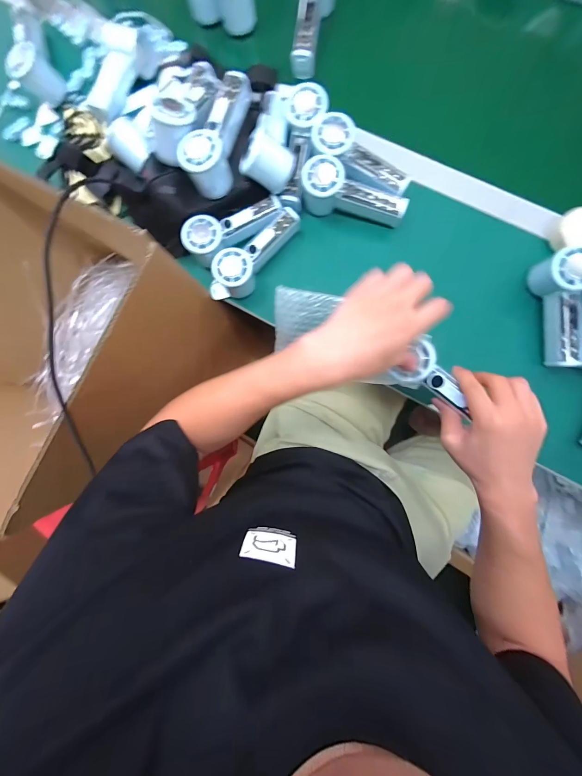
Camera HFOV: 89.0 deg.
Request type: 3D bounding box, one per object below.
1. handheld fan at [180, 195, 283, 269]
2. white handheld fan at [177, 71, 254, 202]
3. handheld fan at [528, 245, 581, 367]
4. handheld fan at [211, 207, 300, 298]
[{"bbox_3d":[-0.086,-0.245,0.453,0.153,0.043,0.060,-23,86,5],"label":"handheld fan"},{"bbox_3d":[-0.105,-0.356,0.416,0.058,0.062,0.159,15,90,6],"label":"white handheld fan"},{"bbox_3d":[0.374,-0.105,0.401,0.057,0.054,0.151,-6,88,6],"label":"handheld fan"},{"bbox_3d":[-0.055,-0.210,0.460,0.055,0.065,0.164,40,93,6],"label":"handheld fan"}]

